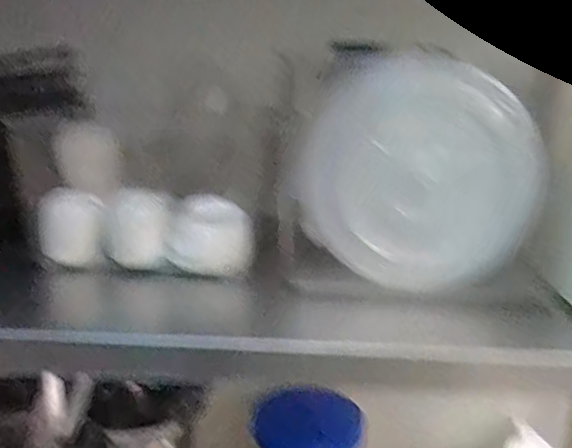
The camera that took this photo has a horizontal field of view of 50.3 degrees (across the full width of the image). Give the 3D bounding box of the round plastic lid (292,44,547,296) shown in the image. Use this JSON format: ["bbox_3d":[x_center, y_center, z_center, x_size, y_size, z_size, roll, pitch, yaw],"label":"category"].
[{"bbox_3d":[0.084,-0.031,0.387,0.148,0.139,0.017,3,15,3],"label":"round plastic lid"}]

